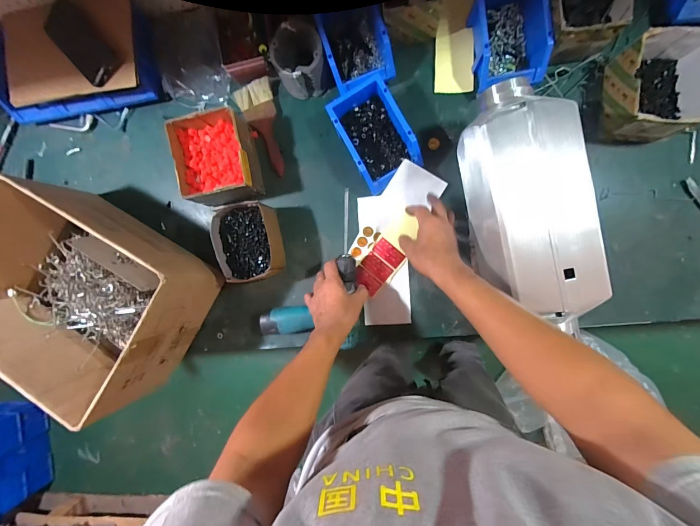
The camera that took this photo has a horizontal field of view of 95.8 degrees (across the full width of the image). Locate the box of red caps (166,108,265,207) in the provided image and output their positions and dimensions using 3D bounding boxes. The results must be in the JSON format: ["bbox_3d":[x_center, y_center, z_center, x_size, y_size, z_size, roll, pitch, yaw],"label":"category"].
[{"bbox_3d":[-0.257,-0.200,0.633,0.145,0.099,0.167,-11,91,7],"label":"box of red caps"}]

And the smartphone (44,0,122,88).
[{"bbox_3d":[-0.519,-0.424,0.610,0.081,0.014,0.169,-42,86,6],"label":"smartphone"}]

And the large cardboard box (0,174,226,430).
[{"bbox_3d":[-0.504,0.047,0.613,0.385,0.210,0.292,30,94,6],"label":"large cardboard box"}]

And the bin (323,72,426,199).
[{"bbox_3d":[0.047,-0.245,0.612,0.122,0.073,0.193,-31,88,6],"label":"bin"}]

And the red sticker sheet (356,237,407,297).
[{"bbox_3d":[0.059,0.008,0.651,0.066,0.006,0.104,40,95,4],"label":"red sticker sheet"}]

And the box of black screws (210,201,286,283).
[{"bbox_3d":[-0.199,-0.040,0.641,0.112,0.090,0.150,-12,90,7],"label":"box of black screws"}]

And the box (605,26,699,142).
[{"bbox_3d":[0.523,-0.296,0.544,0.123,0.089,0.154,1,92,6],"label":"box"}]

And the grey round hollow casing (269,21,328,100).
[{"bbox_3d":[-0.096,-0.395,0.620,0.095,0.072,0.104,0,92,6],"label":"grey round hollow casing"}]

